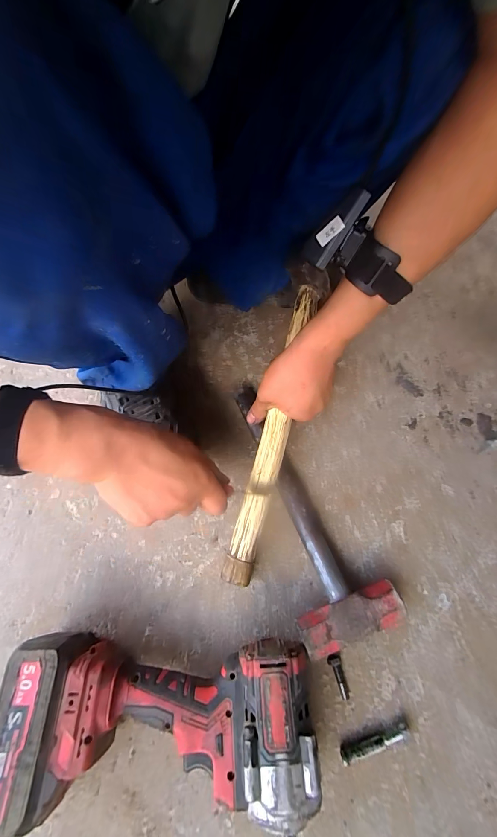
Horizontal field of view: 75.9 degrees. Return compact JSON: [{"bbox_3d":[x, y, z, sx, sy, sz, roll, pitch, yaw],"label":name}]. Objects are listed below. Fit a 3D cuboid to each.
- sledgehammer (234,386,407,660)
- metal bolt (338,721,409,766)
[{"bbox_3d":[0.066,0.086,0.393,0.101,0.038,0.319,-14,63,-5],"label":"sledgehammer"},{"bbox_3d":[0.118,0.300,0.293,0.068,0.013,0.010,-15,63,-5],"label":"metal bolt"}]

